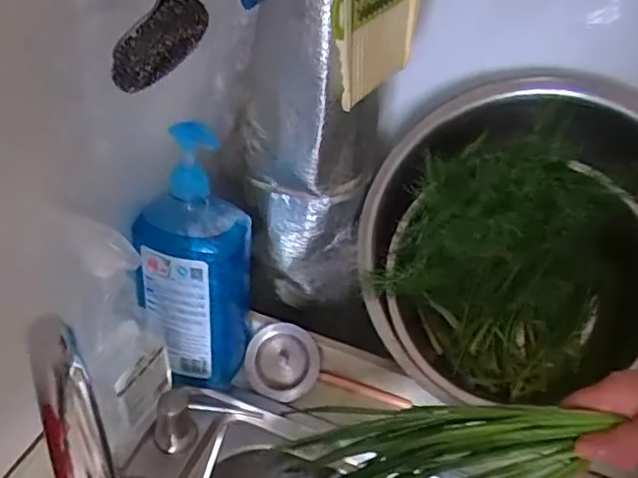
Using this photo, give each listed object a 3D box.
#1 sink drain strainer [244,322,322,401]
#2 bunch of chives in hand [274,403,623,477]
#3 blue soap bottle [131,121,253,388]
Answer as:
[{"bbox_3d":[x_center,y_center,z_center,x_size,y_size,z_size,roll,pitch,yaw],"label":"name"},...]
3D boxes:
[{"bbox_3d":[-0.039,0.137,0.678,0.081,0.081,0.010,27,-2,-3],"label":"sink drain strainer"},{"bbox_3d":[0.061,0.206,0.512,0.345,0.084,0.110,-25,30,30],"label":"bunch of chives in hand"},{"bbox_3d":[-0.123,0.024,0.601,0.109,0.269,0.093,-1,41,-8],"label":"blue soap bottle"}]

